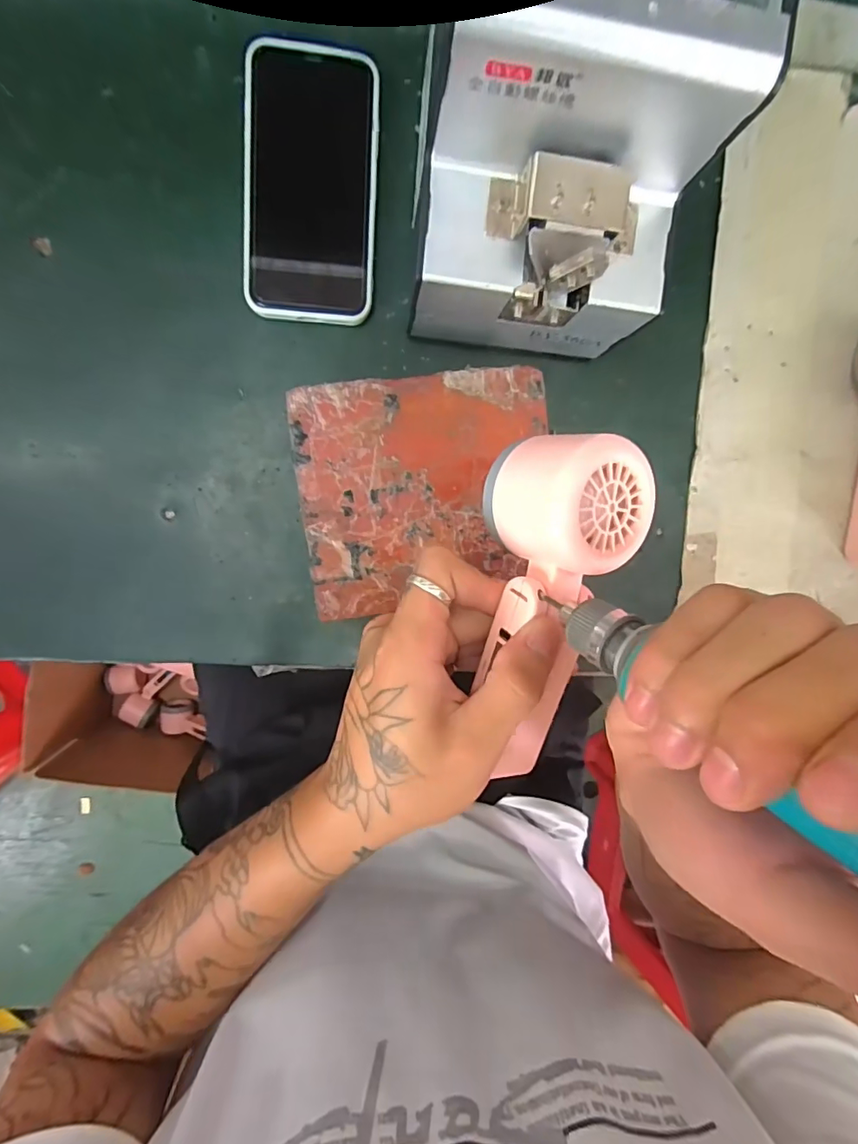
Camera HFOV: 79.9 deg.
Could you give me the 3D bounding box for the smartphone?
[{"bbox_3d":[-0.069,-0.225,0.302,0.075,0.012,0.146,2,96,-7],"label":"smartphone"}]

